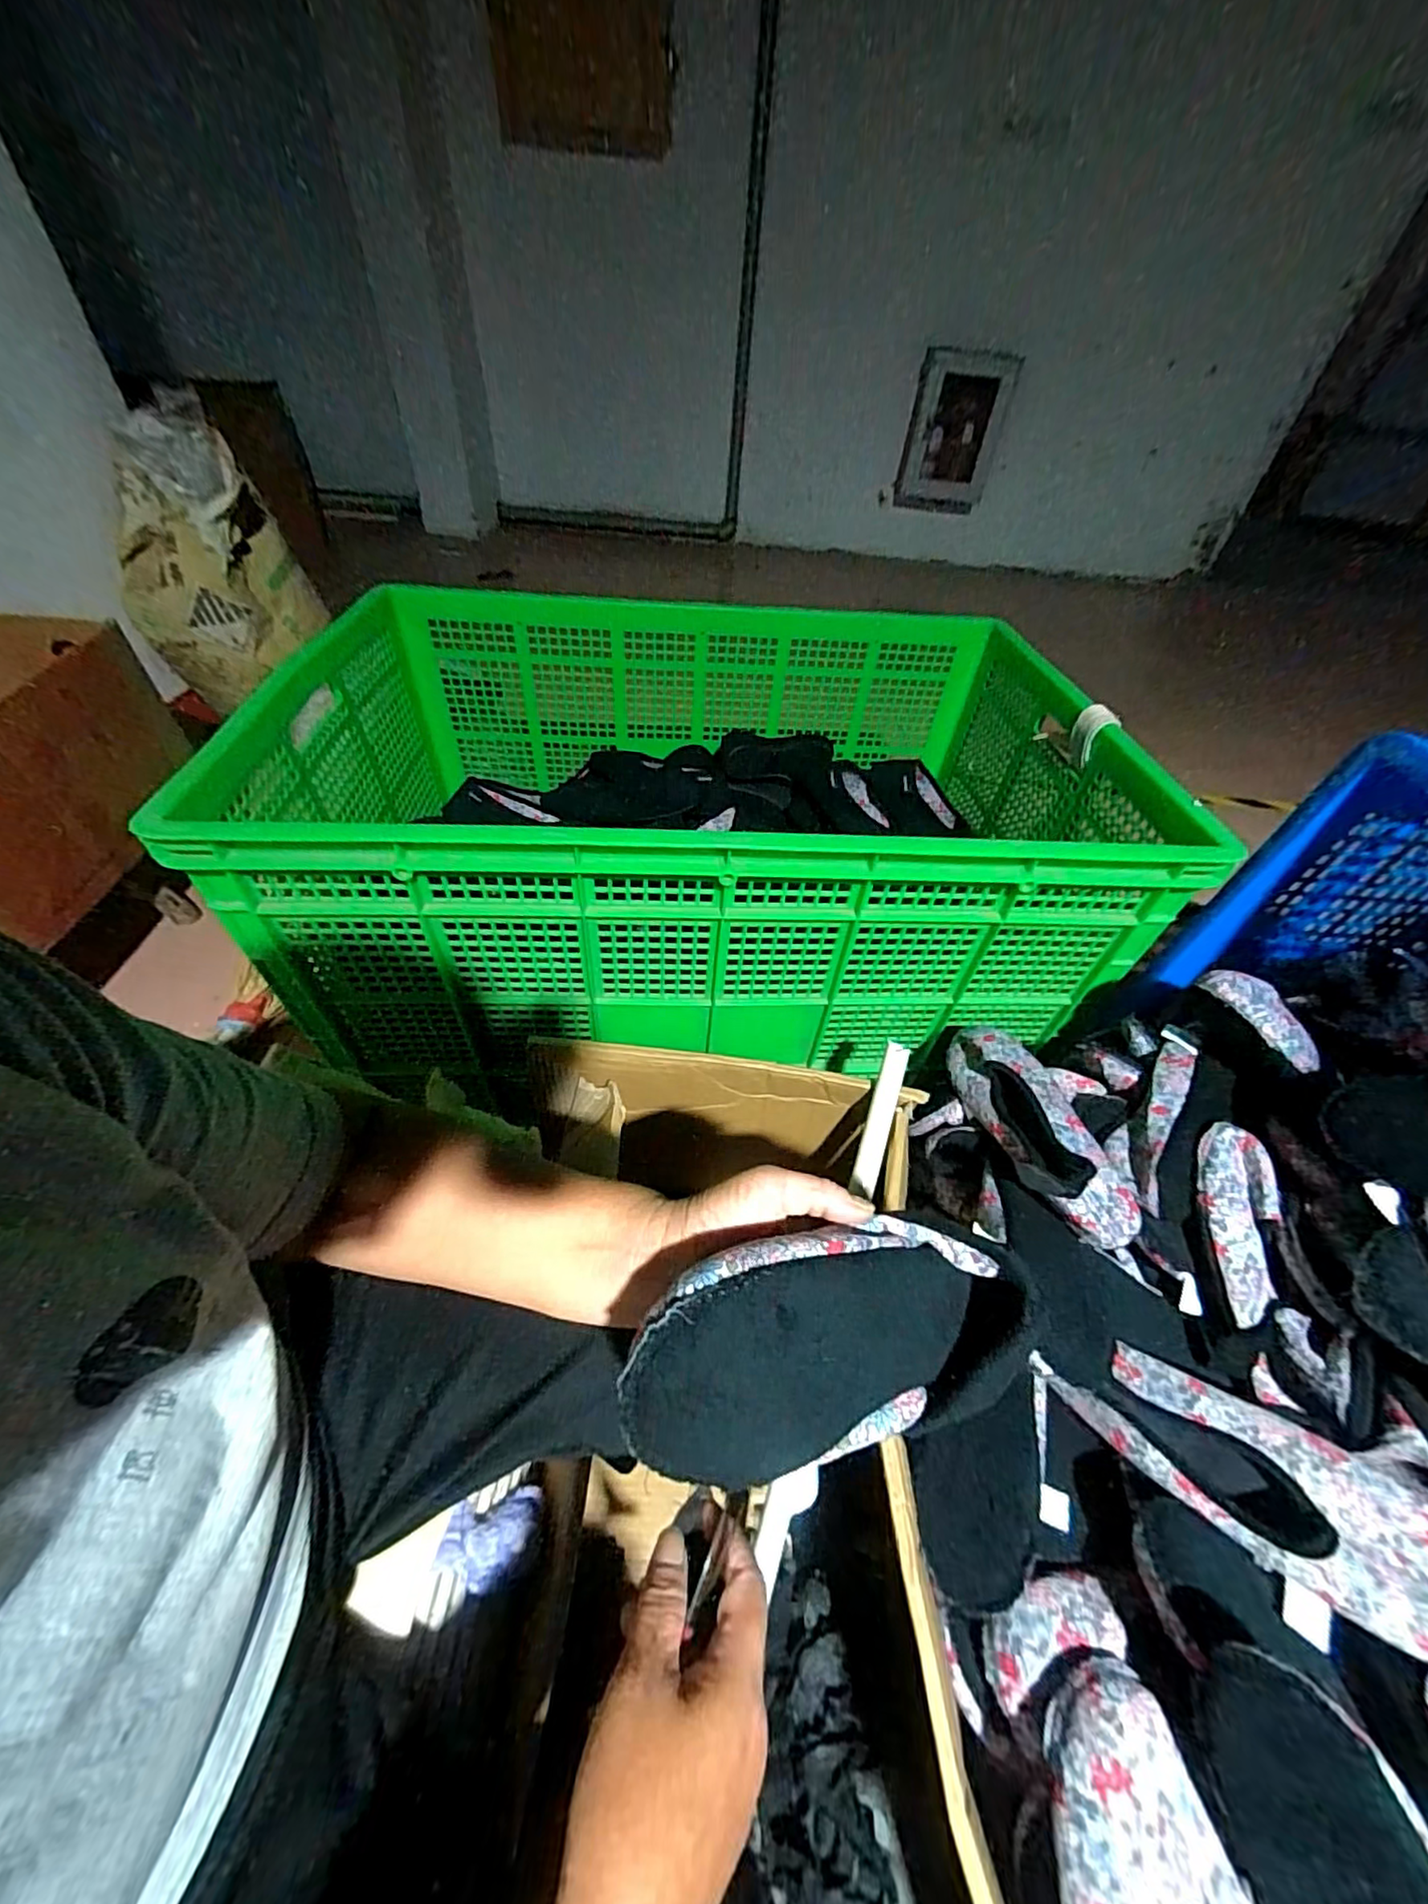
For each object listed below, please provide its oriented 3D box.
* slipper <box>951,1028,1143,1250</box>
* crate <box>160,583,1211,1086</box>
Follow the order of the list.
[{"bbox_3d":[0.323,0.176,0.633,0.097,0.076,0.250,-3,31,-8],"label":"slipper"},{"bbox_3d":[-0.002,-0.223,0.896,1.103,0.329,0.678,-1,47,-6],"label":"crate"}]

